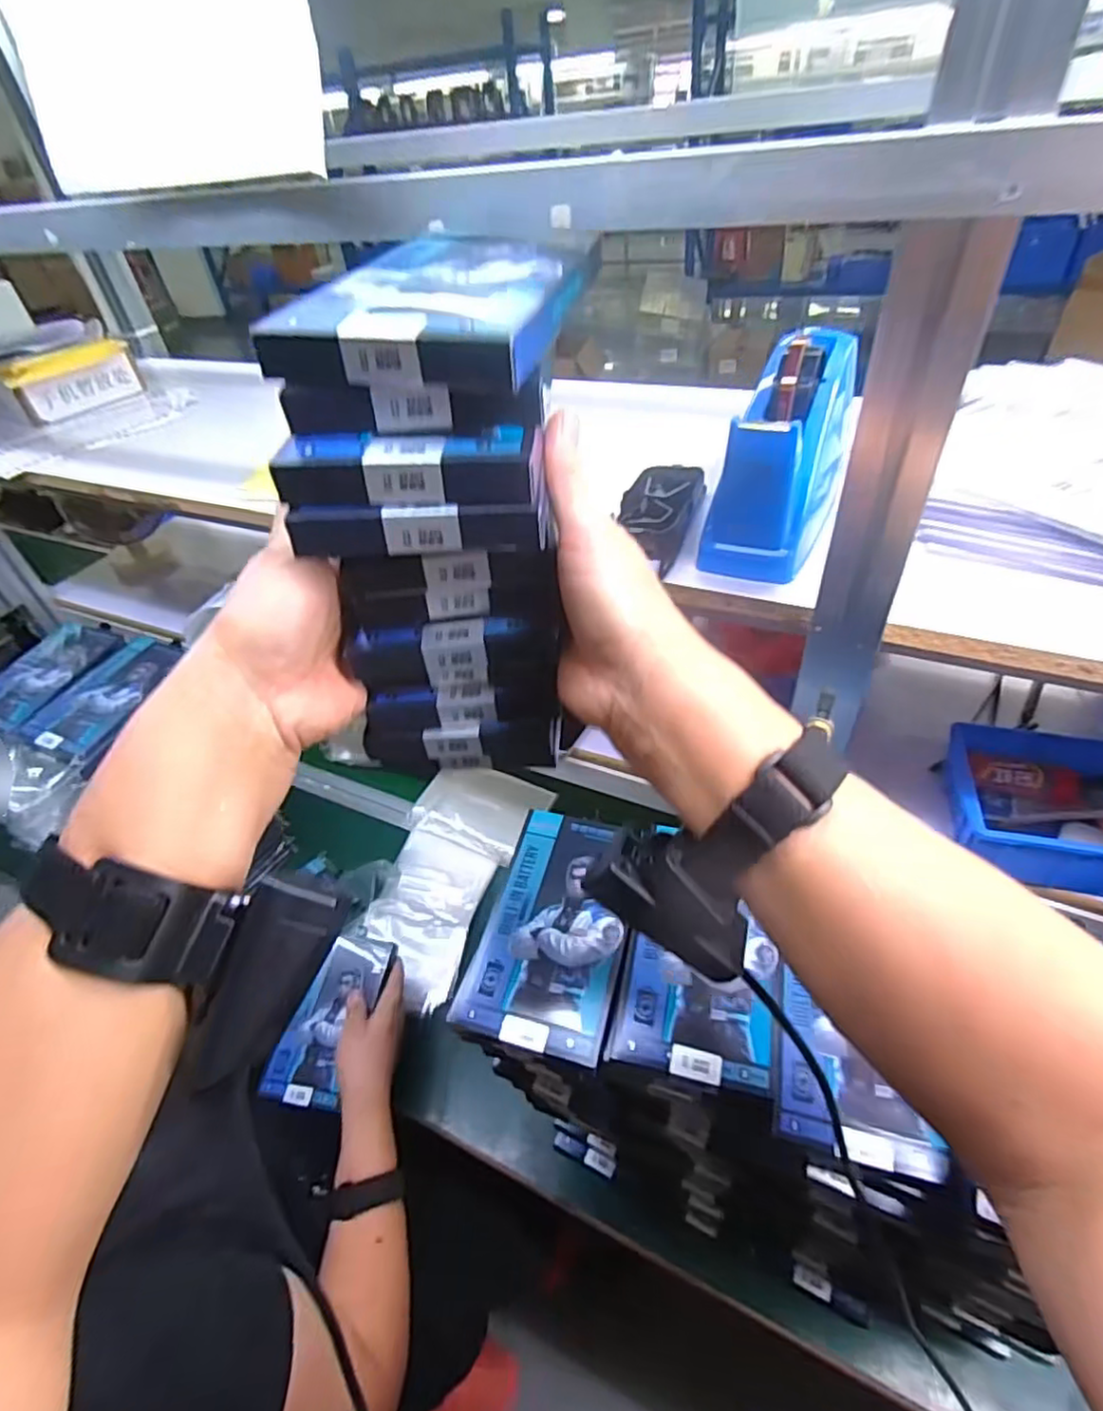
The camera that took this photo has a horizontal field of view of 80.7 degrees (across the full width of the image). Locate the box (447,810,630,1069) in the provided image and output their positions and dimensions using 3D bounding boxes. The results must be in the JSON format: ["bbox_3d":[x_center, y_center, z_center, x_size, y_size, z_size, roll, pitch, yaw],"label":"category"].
[{"bbox_3d":[0.006,0.151,0.452,0.096,0.019,0.161,9,46,18],"label":"box"}]

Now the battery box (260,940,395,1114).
[{"bbox_3d":[-0.233,0.327,0.686,0.086,0.018,0.165,4,53,19],"label":"battery box"}]

